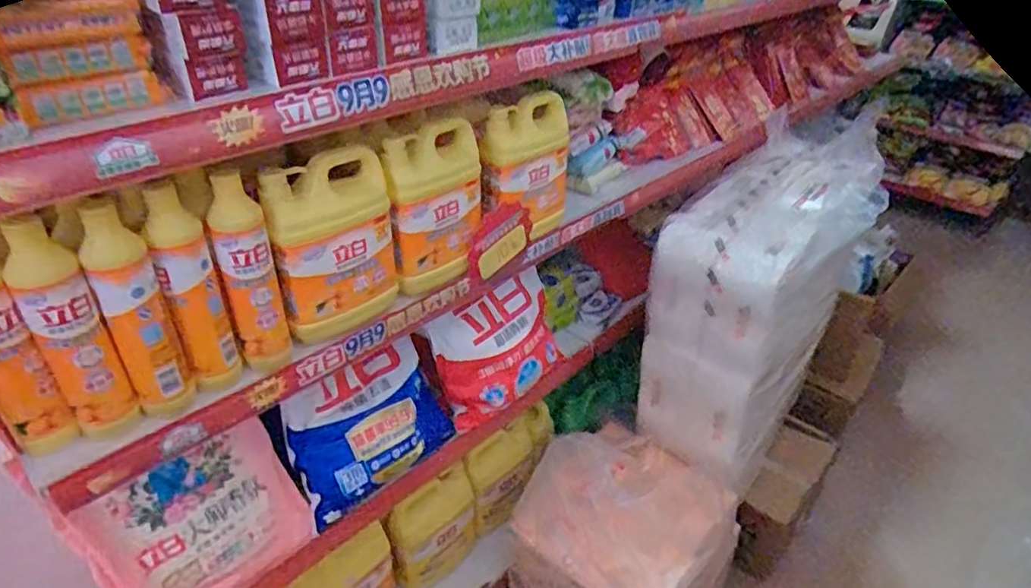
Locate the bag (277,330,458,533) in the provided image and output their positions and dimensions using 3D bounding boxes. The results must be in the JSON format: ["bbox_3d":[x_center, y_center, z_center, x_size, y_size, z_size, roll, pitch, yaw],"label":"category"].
[{"bbox_3d":[-0.230,0.204,0.935,0.251,0.070,0.188,-31,91,-35],"label":"bag"}]

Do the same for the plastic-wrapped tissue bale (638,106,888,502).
[{"bbox_3d":[0.530,-0.023,1.293,0.279,0.470,0.683,27,41,31],"label":"plastic-wrapped tissue bale"}]

